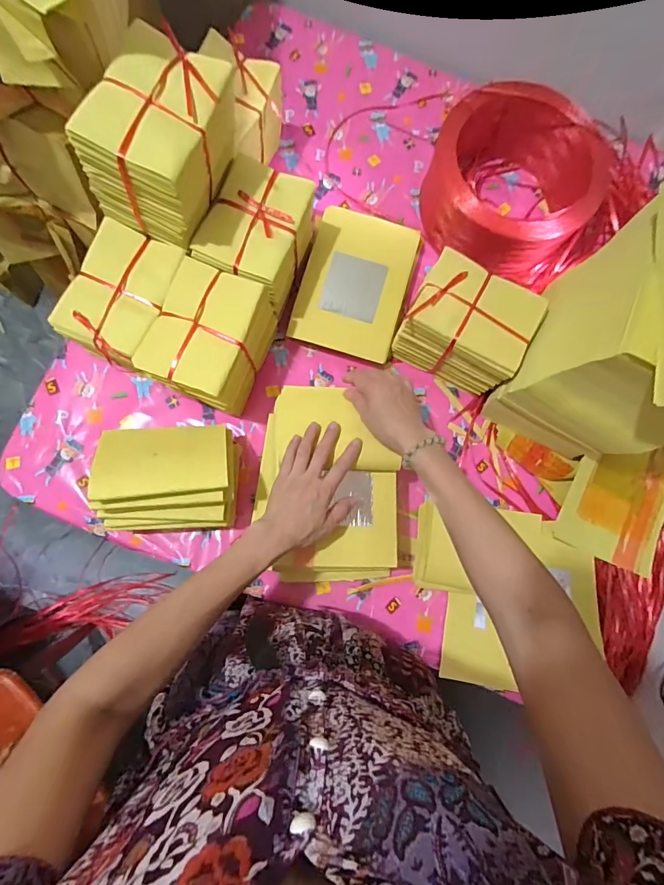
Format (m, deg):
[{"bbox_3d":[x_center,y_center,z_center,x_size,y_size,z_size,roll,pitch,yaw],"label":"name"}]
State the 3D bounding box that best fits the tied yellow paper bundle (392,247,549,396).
[{"bbox_3d":[0.195,-0.169,0.635,0.164,0.134,0.121,27,80,-1],"label":"tied yellow paper bundle"}]

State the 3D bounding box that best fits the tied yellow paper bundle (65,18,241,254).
[{"bbox_3d":[-0.200,-0.359,0.510,0.117,0.127,0.170,24,80,-1],"label":"tied yellow paper bundle"}]

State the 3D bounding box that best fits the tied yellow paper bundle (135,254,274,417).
[{"bbox_3d":[-0.173,-0.142,0.607,0.132,0.116,0.168,22,80,-2],"label":"tied yellow paper bundle"}]

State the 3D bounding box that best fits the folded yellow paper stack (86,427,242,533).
[{"bbox_3d":[-0.216,0.050,0.576,0.169,0.122,0.136,-1,82,-5],"label":"folded yellow paper stack"}]

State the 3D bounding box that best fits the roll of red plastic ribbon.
[{"bbox_3d":[0.285,-0.411,0.681,0.253,0.132,0.230,1,82,-5],"label":"roll of red plastic ribbon"}]

